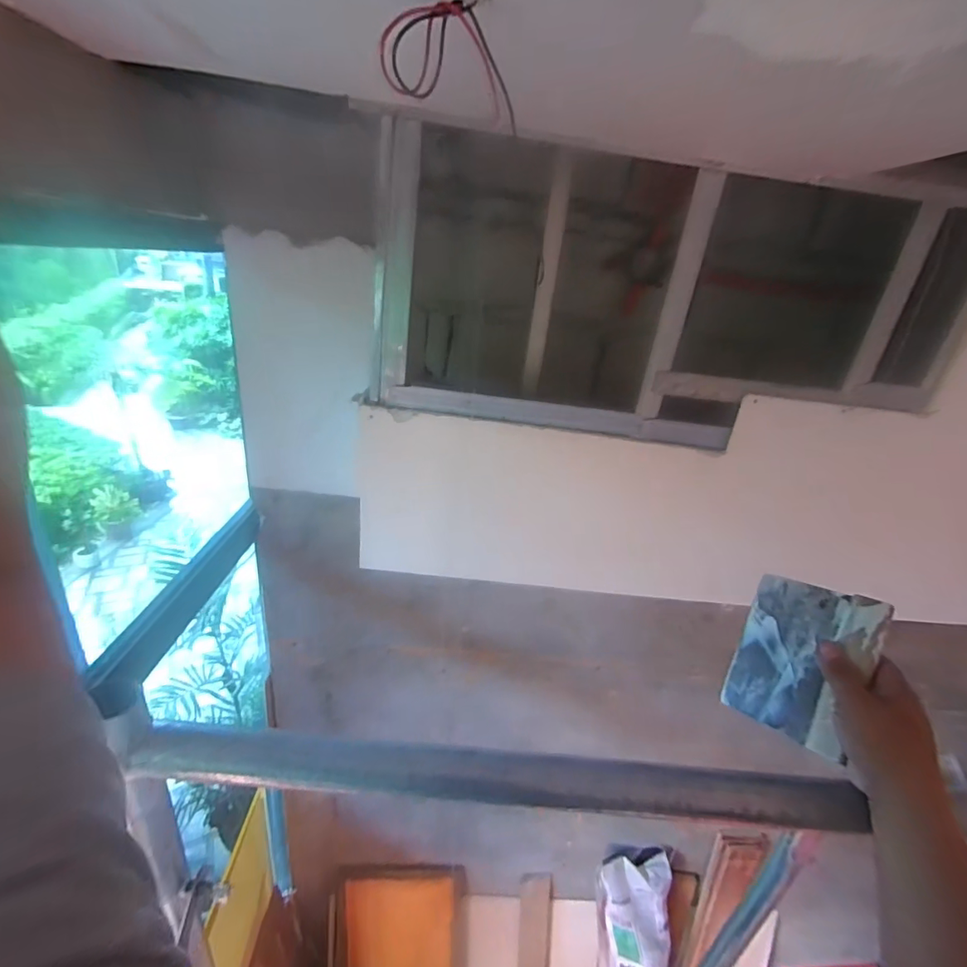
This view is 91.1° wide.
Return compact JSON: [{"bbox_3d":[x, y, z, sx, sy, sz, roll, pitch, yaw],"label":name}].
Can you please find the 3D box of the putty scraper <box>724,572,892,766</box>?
[{"bbox_3d":[0.311,0.172,0.467,0.012,0.144,0.117,27,-9,-29],"label":"putty scraper"}]

